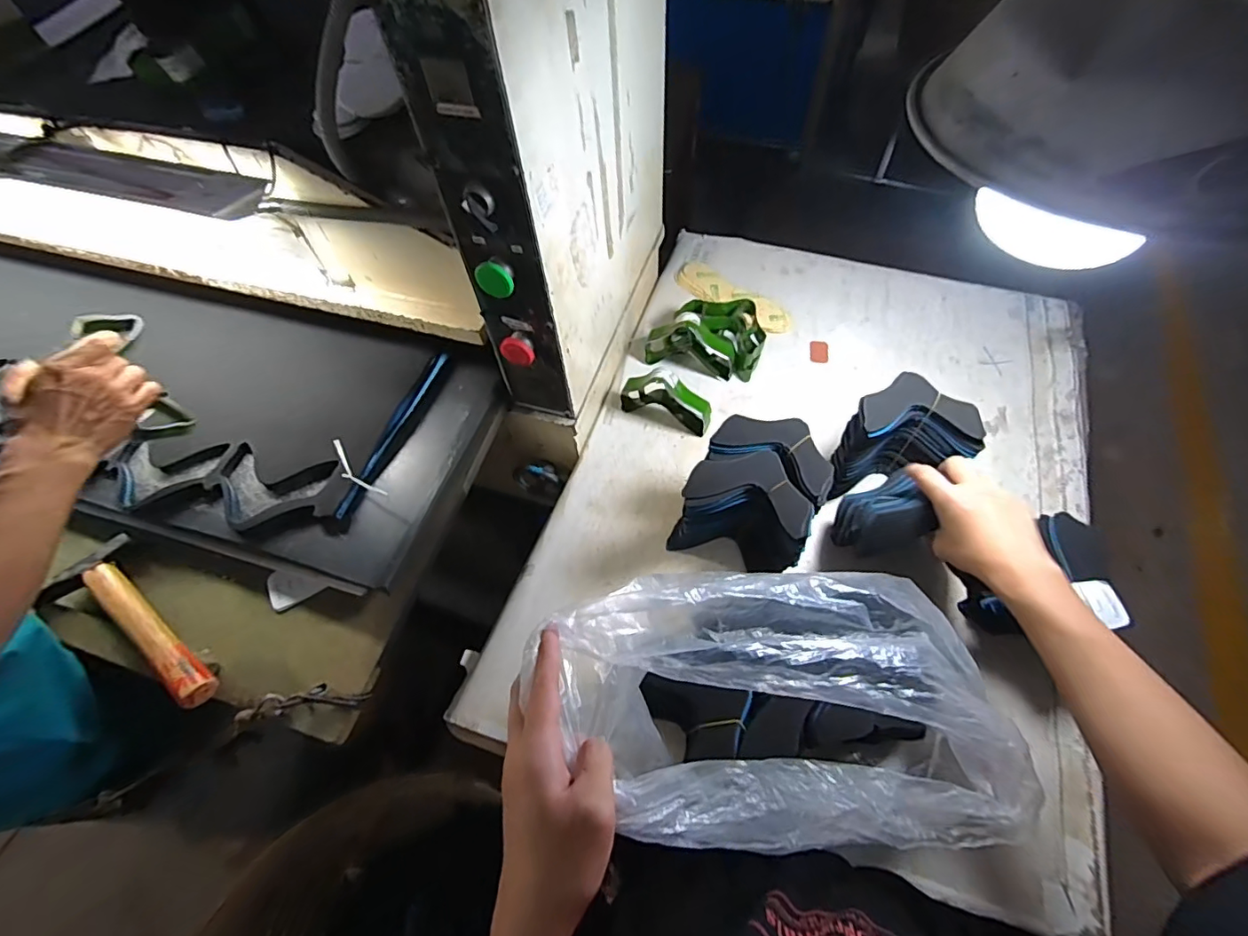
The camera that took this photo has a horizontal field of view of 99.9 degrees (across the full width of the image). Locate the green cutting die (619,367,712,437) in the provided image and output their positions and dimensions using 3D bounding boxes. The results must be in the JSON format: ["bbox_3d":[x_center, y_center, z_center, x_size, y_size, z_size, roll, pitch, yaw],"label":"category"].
[{"bbox_3d":[0.066,-0.114,0.813,0.146,0.090,0.047,24,62,17],"label":"green cutting die"}]

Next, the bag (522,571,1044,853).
[{"bbox_3d":[0.137,0.189,0.439,0.348,0.174,0.208,-2,58,2],"label":"bag"}]

